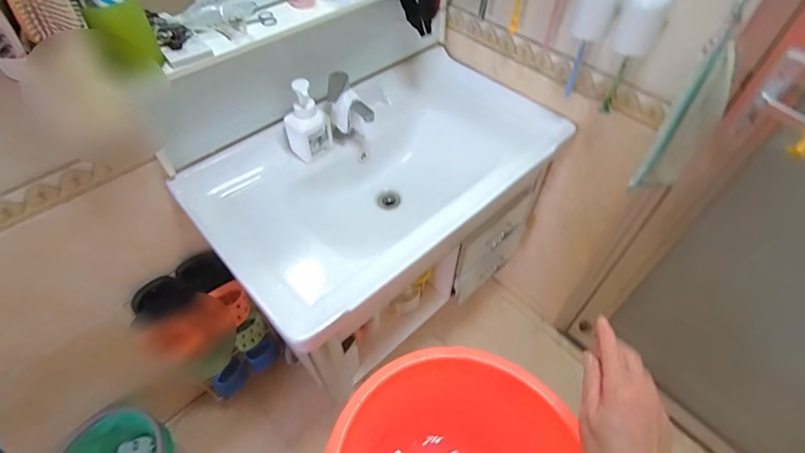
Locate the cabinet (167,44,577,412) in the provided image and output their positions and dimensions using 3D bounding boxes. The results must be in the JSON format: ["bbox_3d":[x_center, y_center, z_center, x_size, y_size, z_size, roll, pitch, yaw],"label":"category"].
[{"bbox_3d":[-0.018,-0.046,1.059,0.807,0.537,0.464,-37,60,-23],"label":"cabinet"}]

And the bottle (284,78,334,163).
[{"bbox_3d":[-0.207,-0.233,0.897,0.052,0.169,0.094,37,62,26],"label":"bottle"}]

